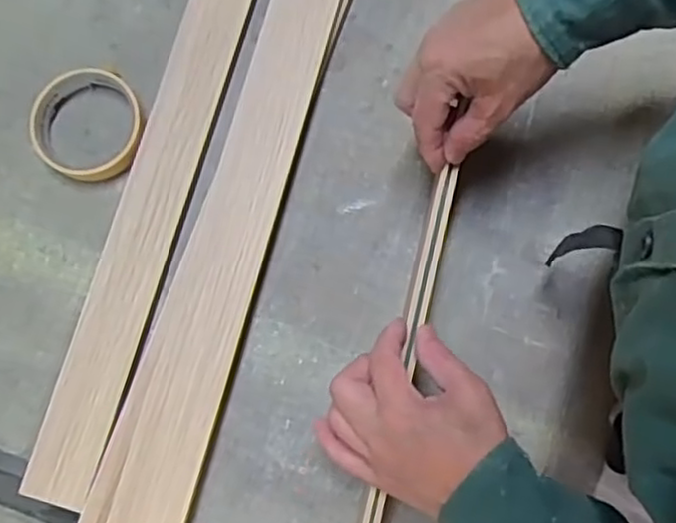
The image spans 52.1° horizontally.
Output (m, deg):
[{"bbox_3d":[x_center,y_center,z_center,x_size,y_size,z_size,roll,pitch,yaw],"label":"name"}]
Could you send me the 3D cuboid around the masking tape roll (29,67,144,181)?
[{"bbox_3d":[-0.205,-0.112,0.560,0.086,0.024,0.087,0,81,1],"label":"masking tape roll"}]

